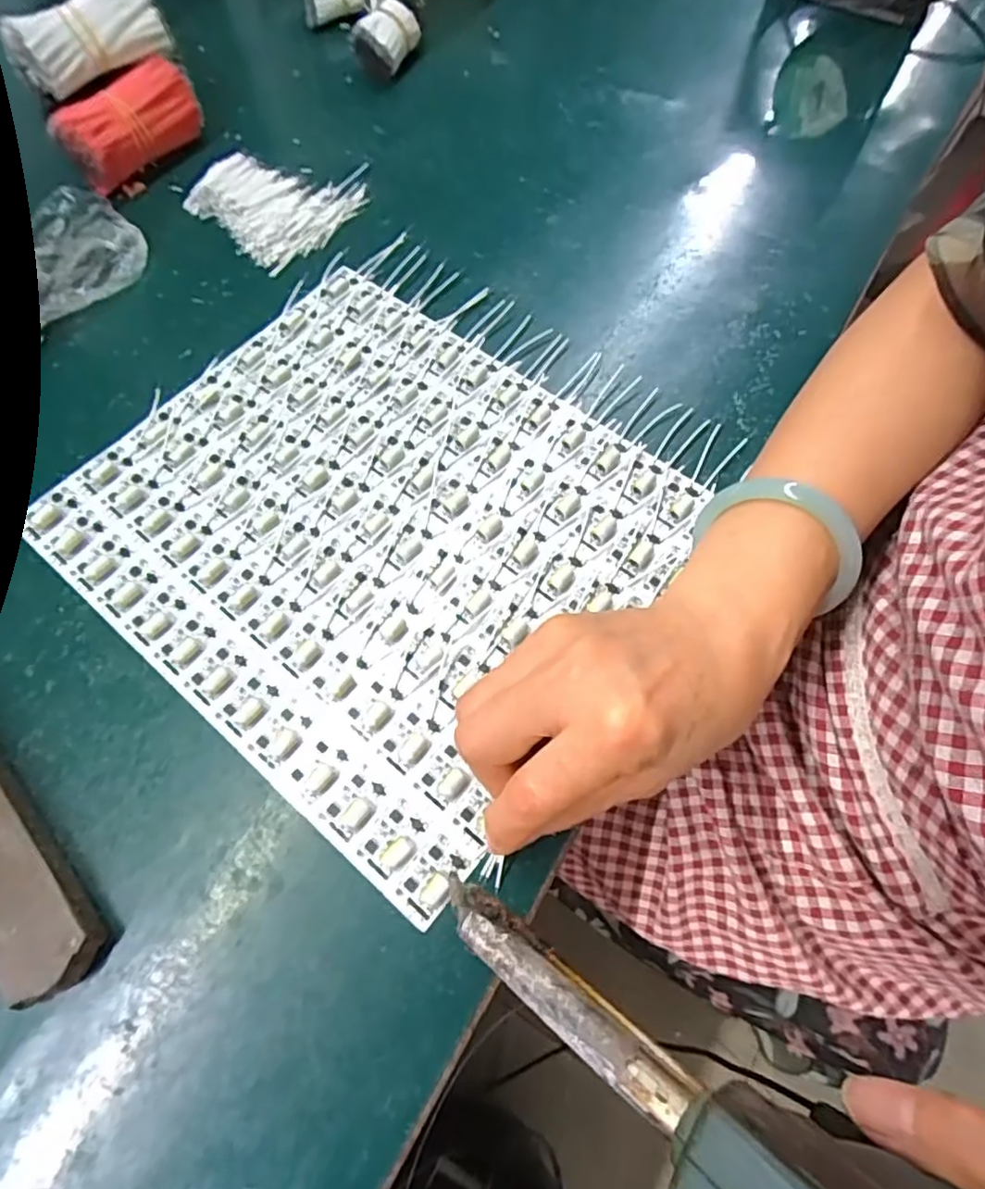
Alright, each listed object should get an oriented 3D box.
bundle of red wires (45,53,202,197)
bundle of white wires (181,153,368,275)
[{"bbox_3d":[-0.241,-0.314,0.427,0.039,0.042,0.097,36,72,17],"label":"bundle of red wires"},{"bbox_3d":[-0.140,-0.268,0.423,0.107,0.008,0.100,41,73,18],"label":"bundle of white wires"}]

